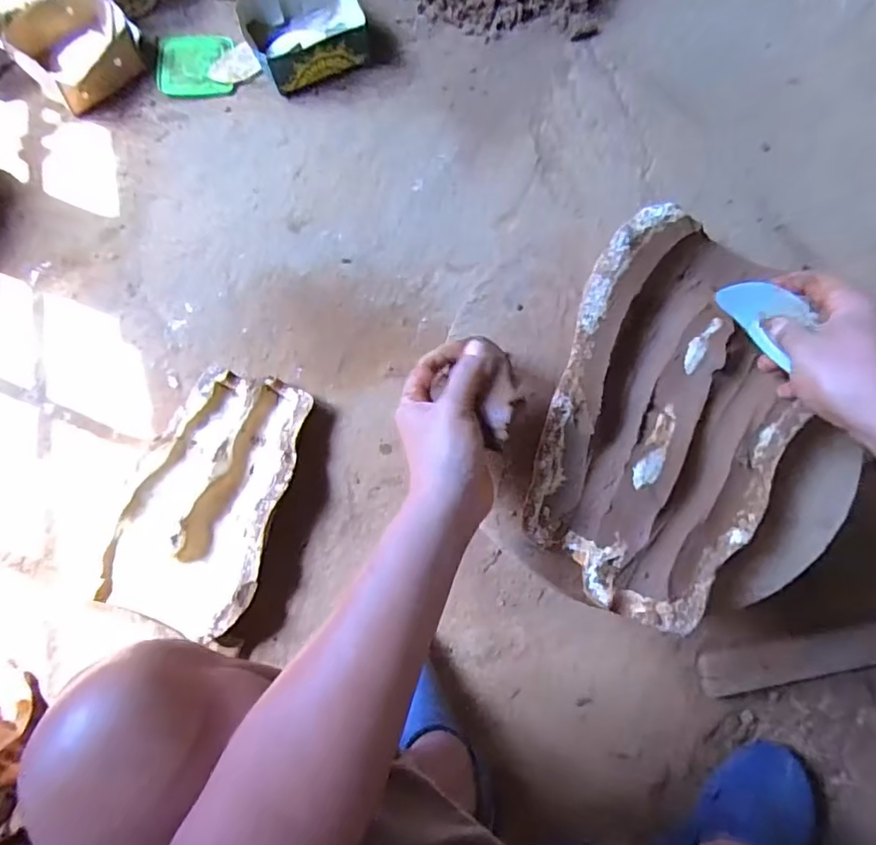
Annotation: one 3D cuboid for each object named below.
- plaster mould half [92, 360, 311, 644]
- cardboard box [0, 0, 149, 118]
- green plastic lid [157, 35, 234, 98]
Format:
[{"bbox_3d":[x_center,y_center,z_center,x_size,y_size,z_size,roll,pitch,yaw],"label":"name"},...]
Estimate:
[{"bbox_3d":[-0.314,0.096,0.751,0.207,0.078,0.354,15,78,5],"label":"plaster mould half"},{"bbox_3d":[-0.644,-0.671,0.952,0.205,0.079,0.195,38,79,9],"label":"cardboard box"},{"bbox_3d":[-0.442,-0.649,0.980,0.129,0.029,0.117,-1,77,1],"label":"green plastic lid"}]

